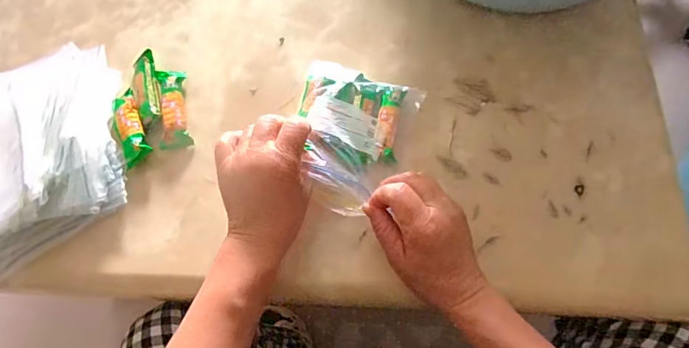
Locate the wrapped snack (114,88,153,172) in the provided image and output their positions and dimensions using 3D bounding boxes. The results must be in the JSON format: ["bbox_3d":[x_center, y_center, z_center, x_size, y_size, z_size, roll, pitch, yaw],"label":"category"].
[{"bbox_3d":[-0.222,-0.049,0.442,0.025,0.019,0.081,-18,70,-4],"label":"wrapped snack"}]

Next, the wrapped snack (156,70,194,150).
[{"bbox_3d":[-0.180,-0.069,0.448,0.028,0.024,0.086,-10,70,-1],"label":"wrapped snack"}]

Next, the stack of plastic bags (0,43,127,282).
[{"bbox_3d":[-0.334,-0.014,0.416,0.222,0.060,0.202,-18,71,-4],"label":"stack of plastic bags"}]

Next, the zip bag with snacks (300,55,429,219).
[{"bbox_3d":[0.002,-0.043,0.412,0.117,0.043,0.151,17,72,8],"label":"zip bag with snacks"}]

